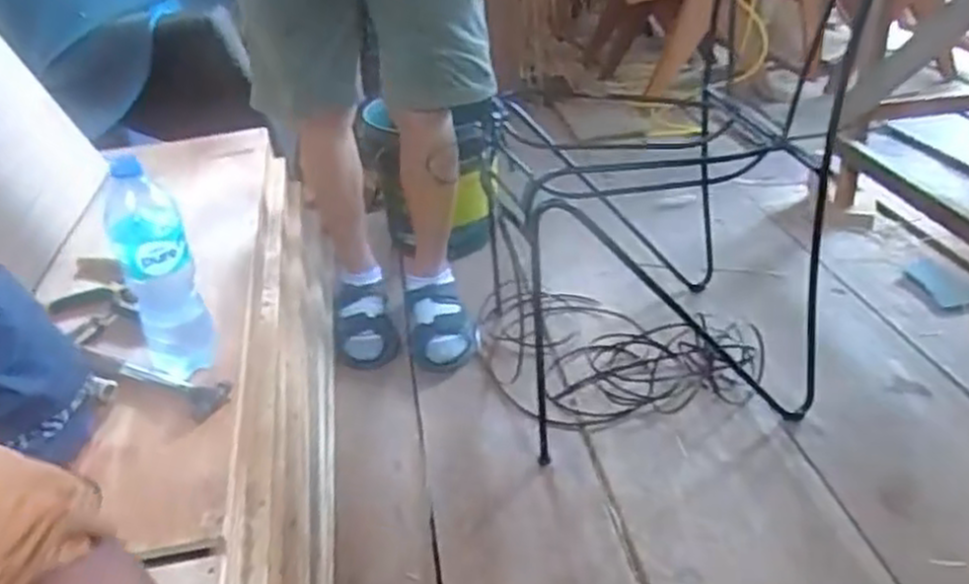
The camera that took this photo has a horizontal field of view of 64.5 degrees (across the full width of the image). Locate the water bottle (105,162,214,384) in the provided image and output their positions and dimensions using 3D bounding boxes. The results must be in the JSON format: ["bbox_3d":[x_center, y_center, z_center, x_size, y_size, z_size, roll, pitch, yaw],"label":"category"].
[{"bbox_3d":[-0.371,-0.024,0.875,0.075,0.263,0.074,-17,33,-21],"label":"water bottle"}]

